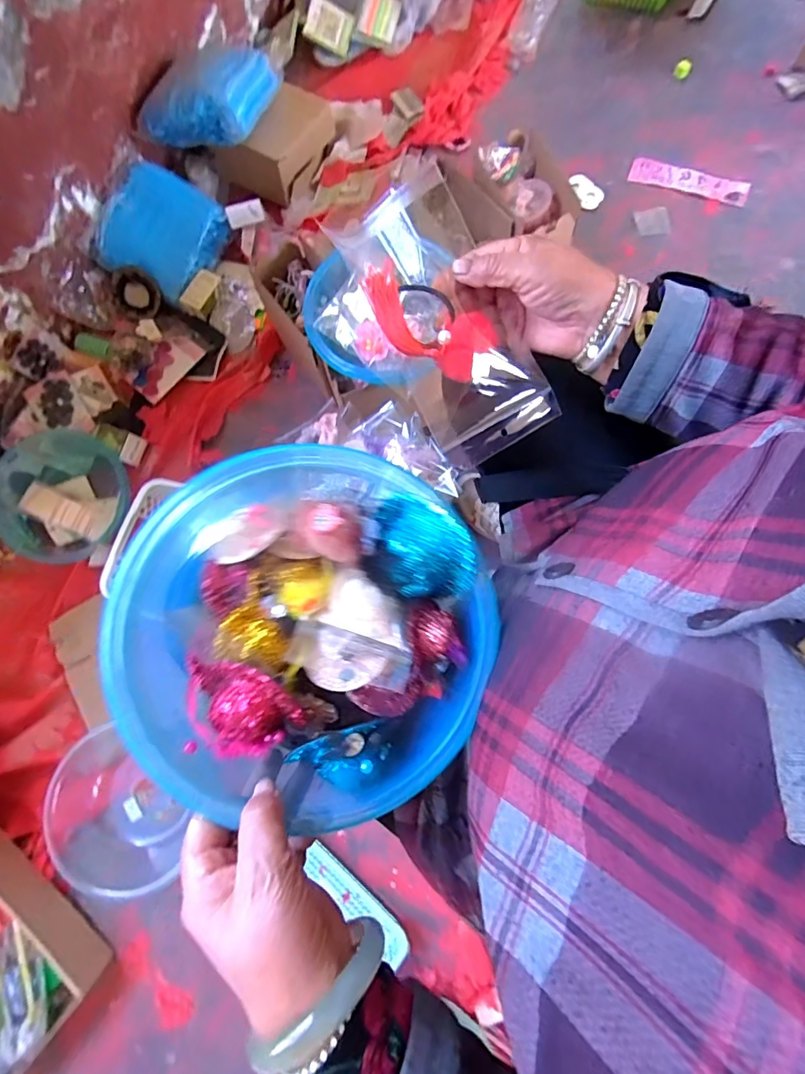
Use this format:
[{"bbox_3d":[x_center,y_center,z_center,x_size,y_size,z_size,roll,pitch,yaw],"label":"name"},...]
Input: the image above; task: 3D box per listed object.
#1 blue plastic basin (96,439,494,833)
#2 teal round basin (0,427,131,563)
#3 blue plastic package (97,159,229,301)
[{"bbox_3d":[-0.053,0.058,0.294,0.212,0.084,0.207,0,77,2],"label":"blue plastic basin"},{"bbox_3d":[-0.619,-0.073,0.844,0.250,0.070,0.224,15,77,7],"label":"teal round basin"},{"bbox_3d":[-0.473,-0.594,0.939,0.189,0.099,0.224,20,78,8],"label":"blue plastic package"}]

